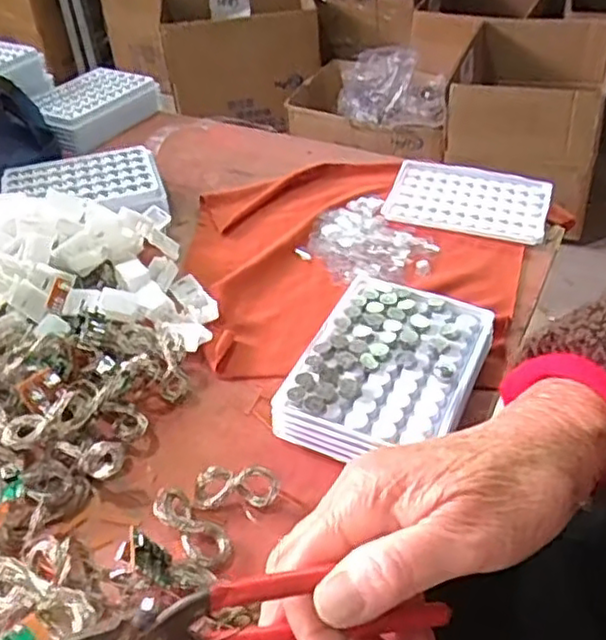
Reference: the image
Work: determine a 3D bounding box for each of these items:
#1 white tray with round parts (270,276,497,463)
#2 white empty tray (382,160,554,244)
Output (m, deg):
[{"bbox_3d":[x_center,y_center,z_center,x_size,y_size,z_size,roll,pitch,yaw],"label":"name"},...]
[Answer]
[{"bbox_3d":[0.052,0.030,0.406,0.094,0.029,0.132,16,45,20],"label":"white tray with round parts"},{"bbox_3d":[0.137,-0.100,0.566,0.126,0.013,0.087,10,43,15],"label":"white empty tray"}]

